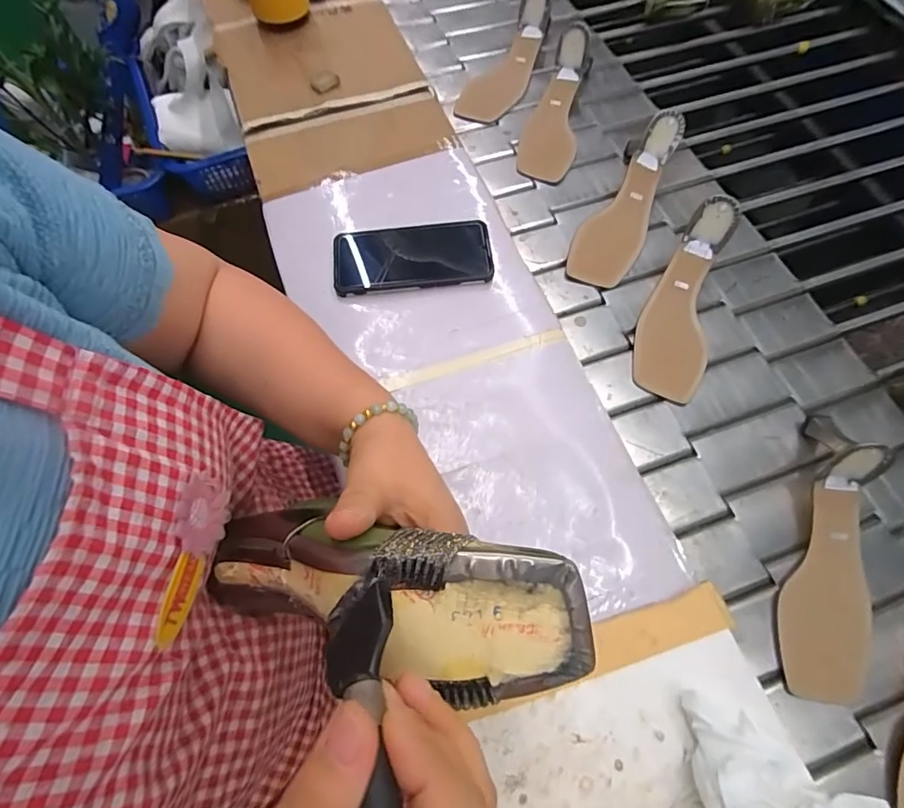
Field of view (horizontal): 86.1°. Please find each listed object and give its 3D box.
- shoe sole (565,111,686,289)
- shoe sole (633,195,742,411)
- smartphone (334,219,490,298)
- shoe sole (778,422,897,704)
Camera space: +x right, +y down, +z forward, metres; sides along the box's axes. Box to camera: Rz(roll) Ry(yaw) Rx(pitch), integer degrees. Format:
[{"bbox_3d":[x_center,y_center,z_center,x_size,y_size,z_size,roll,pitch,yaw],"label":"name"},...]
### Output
[{"bbox_3d":[0.204,-0.246,0.566,0.076,0.065,0.220,23,70,11],"label":"shoe sole"},{"bbox_3d":[0.248,-0.110,0.515,0.072,0.046,0.221,17,82,9],"label":"shoe sole"},{"bbox_3d":[-0.041,-0.156,0.511,0.162,0.017,0.077,-4,69,-2],"label":"smartphone"},{"bbox_3d":[0.334,0.124,0.406,0.069,0.063,0.237,18,69,9],"label":"shoe sole"}]

